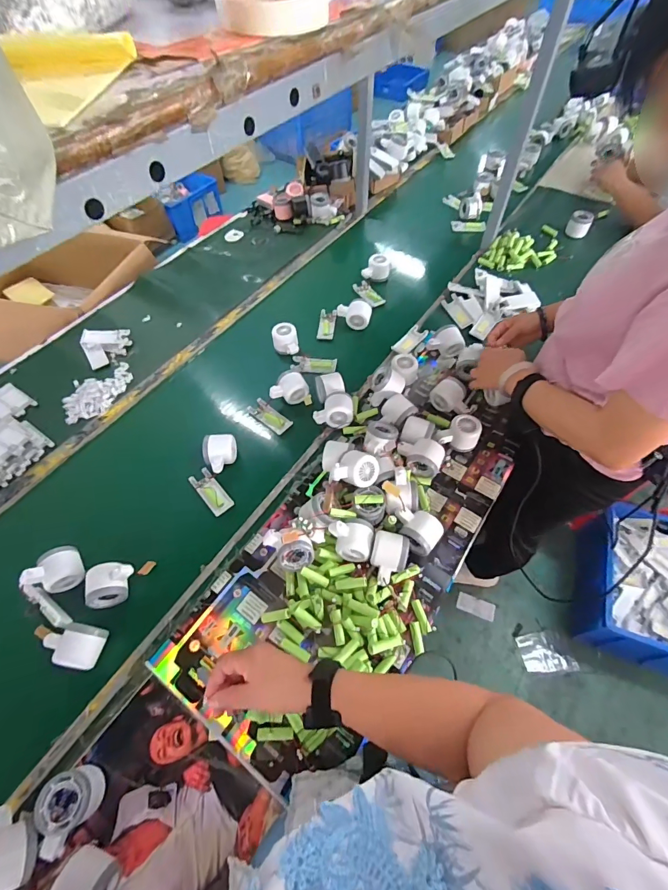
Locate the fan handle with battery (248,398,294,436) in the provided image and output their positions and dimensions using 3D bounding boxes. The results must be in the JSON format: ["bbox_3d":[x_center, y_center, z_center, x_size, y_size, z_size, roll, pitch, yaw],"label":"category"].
[{"bbox_3d":[-0.140,-0.061,0.852,0.104,0.015,0.043,33,63,20],"label":"fan handle with battery"}]

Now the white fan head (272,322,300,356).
[{"bbox_3d":[-0.117,-0.252,0.945,0.061,0.046,0.073,-10,57,-5],"label":"white fan head"}]

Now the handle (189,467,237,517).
[{"bbox_3d":[-0.236,0.088,0.756,0.044,0.015,0.101,-37,64,-21],"label":"handle"}]

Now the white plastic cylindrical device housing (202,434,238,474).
[{"bbox_3d":[-0.222,0.019,0.772,0.061,0.045,0.071,-7,57,-3],"label":"white plastic cylindrical device housing"}]

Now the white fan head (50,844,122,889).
[{"bbox_3d":[-0.282,0.497,0.444,0.061,0.050,0.050,23,60,15],"label":"white fan head"}]

